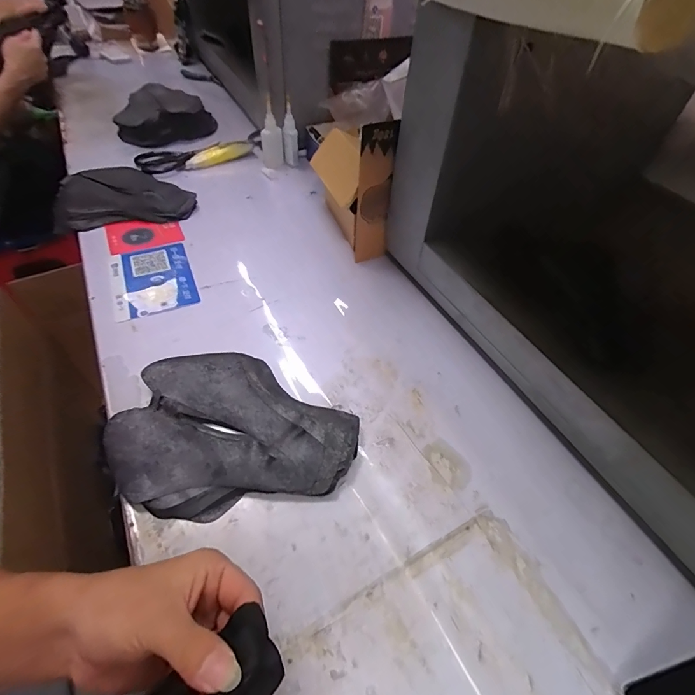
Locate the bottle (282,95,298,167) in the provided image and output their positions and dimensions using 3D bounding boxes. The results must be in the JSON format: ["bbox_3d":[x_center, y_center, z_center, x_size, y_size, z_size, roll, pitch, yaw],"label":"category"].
[{"bbox_3d":[-0.125,-0.457,0.822,0.029,0.119,0.037,-3,52,-6],"label":"bottle"}]

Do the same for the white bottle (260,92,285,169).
[{"bbox_3d":[-0.163,-0.455,0.816,0.044,0.121,0.032,-13,54,-13],"label":"white bottle"}]

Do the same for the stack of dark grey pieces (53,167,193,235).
[{"bbox_3d":[-0.429,-0.302,0.743,0.241,0.022,0.210,-12,53,-13],"label":"stack of dark grey pieces"}]

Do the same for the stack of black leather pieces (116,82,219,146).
[{"bbox_3d":[-0.460,-0.577,0.923,0.209,0.055,0.260,-25,57,-21],"label":"stack of black leather pieces"}]

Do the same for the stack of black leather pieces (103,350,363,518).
[{"bbox_3d":[-0.138,0.100,0.433,0.256,0.022,0.199,31,56,21],"label":"stack of black leather pieces"}]

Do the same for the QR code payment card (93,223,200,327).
[{"bbox_3d":[-0.331,-0.143,0.632,0.130,0.010,0.250,-23,56,-20],"label":"QR code payment card"}]

